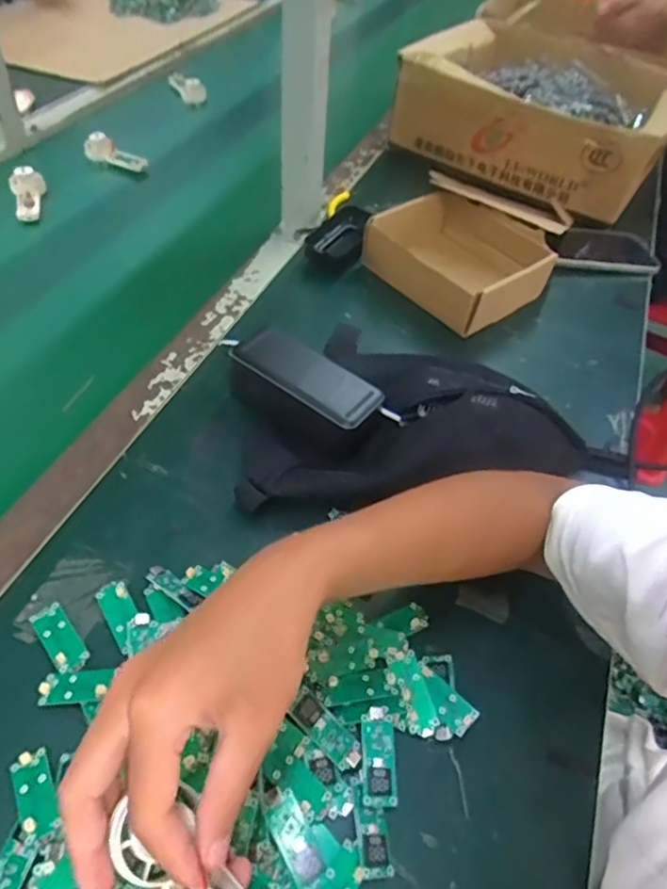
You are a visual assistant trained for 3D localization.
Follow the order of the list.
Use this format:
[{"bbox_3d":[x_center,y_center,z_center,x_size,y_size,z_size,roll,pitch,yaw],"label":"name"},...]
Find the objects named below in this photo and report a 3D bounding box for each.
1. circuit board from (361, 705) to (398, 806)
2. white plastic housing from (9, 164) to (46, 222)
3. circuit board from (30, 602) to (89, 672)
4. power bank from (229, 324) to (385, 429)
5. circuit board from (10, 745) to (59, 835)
[{"bbox_3d":[0.027,0.182,0.355,0.018,0.007,0.050,2,50,-4],"label":"circuit board"},{"bbox_3d":[-0.374,-0.303,0.739,0.039,0.025,0.081,-9,64,-13],"label":"white plastic housing"},{"bbox_3d":[-0.178,0.125,0.393,0.019,0.004,0.049,-31,59,-28],"label":"circuit board"},{"bbox_3d":[-0.023,-0.061,0.508,0.135,0.011,0.054,31,54,19],"label":"power bank"},{"bbox_3d":[-0.164,0.192,0.335,0.019,0.004,0.046,-23,42,-23],"label":"circuit board"}]

